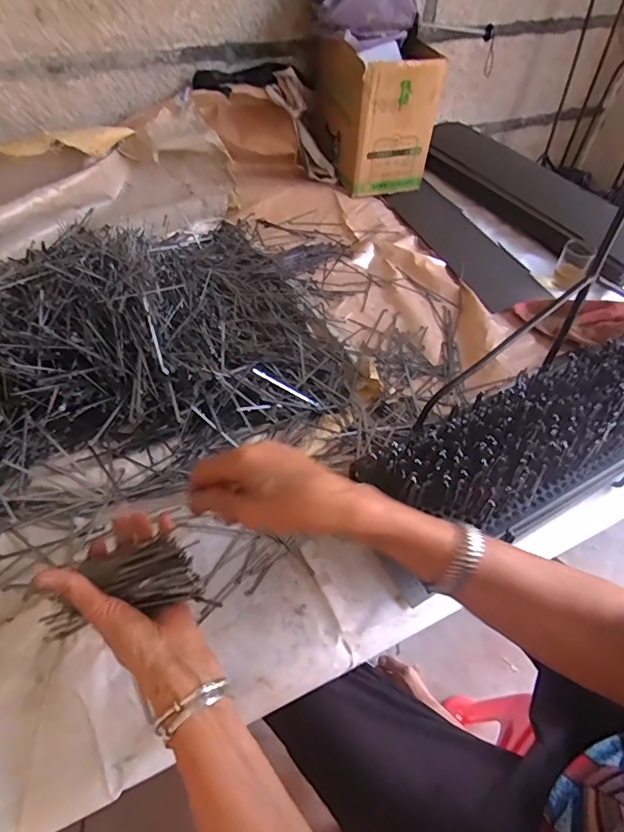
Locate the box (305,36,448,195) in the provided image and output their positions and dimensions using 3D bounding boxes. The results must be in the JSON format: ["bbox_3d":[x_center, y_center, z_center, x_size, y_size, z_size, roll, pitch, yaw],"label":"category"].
[{"bbox_3d":[0.135,-0.663,1.026,0.188,0.228,0.269,-15,53,-16],"label":"box"}]

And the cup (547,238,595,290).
[{"bbox_3d":[0.483,-0.283,0.887,0.062,0.077,0.064,27,54,18],"label":"cup"}]

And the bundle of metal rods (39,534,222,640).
[{"bbox_3d":[-0.162,0.145,0.415,0.150,0.026,0.068,-17,53,7],"label":"bundle of metal rods"}]

